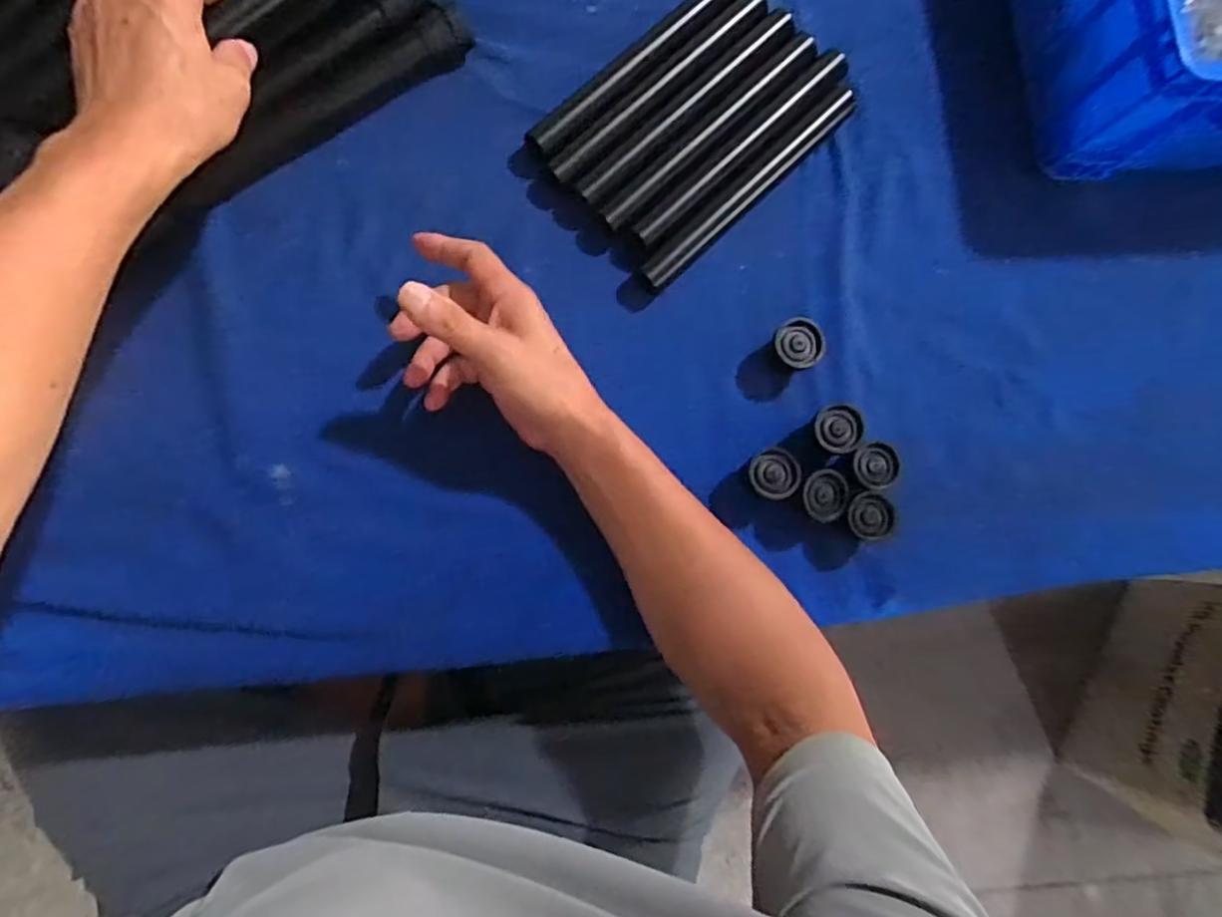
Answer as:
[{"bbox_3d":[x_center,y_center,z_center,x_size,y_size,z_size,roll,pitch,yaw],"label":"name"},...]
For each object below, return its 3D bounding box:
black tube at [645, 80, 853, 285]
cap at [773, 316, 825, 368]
[{"bbox_3d":[0.104,-0.201,0.479,0.211,0.024,0.020,-43,89,-10],"label":"black tube"},{"bbox_3d":[0.135,-0.082,0.472,0.033,0.037,0.036,1,83,-7],"label":"cap"}]

